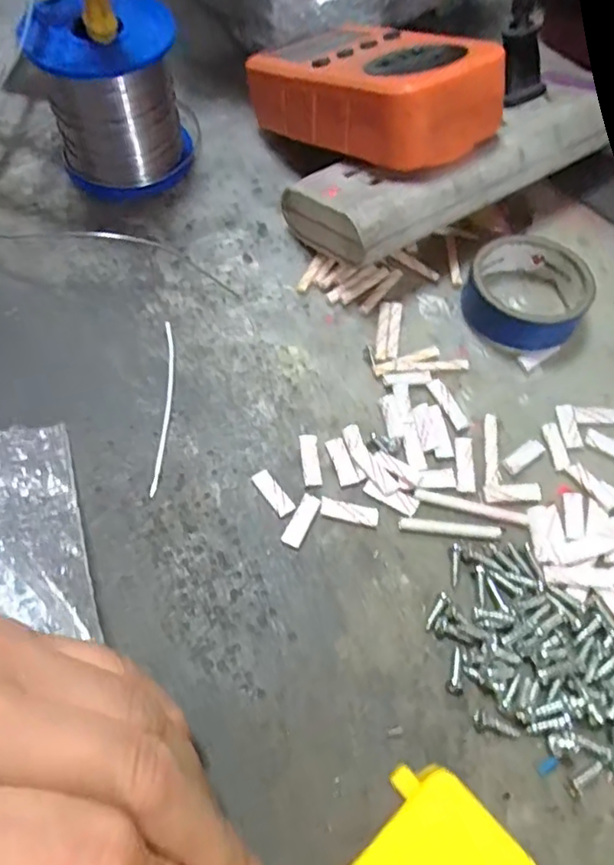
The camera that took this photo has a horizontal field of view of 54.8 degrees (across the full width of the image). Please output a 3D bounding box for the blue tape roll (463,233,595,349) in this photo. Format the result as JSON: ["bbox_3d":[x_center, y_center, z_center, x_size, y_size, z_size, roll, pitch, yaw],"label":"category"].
[{"bbox_3d":[0.097,-0.062,0.261,0.047,0.021,0.048,1,61,-1],"label":"blue tape roll"}]

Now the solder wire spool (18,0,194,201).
[{"bbox_3d":[-0.092,-0.161,0.285,0.062,0.069,0.062,1,61,-1],"label":"solder wire spool"}]

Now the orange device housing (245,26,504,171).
[{"bbox_3d":[0.027,-0.161,0.276,0.061,0.037,0.132,-38,51,-20],"label":"orange device housing"}]

